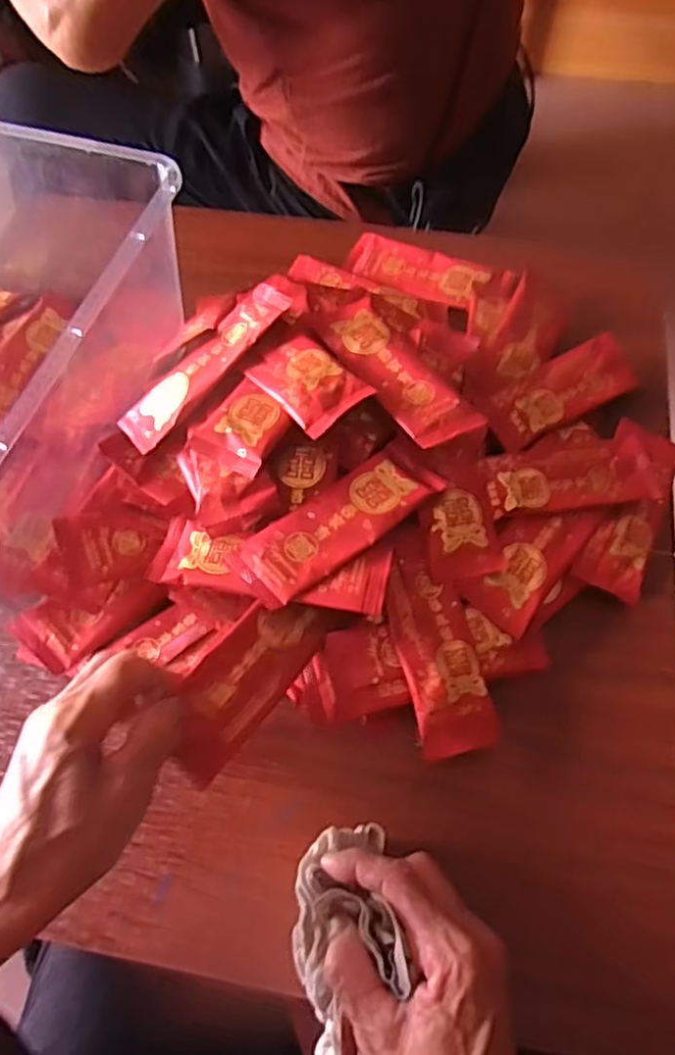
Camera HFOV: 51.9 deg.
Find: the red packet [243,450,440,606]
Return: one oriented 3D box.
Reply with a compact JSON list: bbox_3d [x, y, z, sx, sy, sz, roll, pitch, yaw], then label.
[{"bbox_3d":[0.001,-0.004,0.407,0.127,0.007,0.045,-36,68,-18],"label":"red packet"}]

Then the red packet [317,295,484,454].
[{"bbox_3d":[0.034,-0.100,0.437,0.047,0.006,0.132,-26,61,-19],"label":"red packet"}]

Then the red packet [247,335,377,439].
[{"bbox_3d":[-0.020,-0.090,0.425,0.046,0.009,0.072,-41,60,-11],"label":"red packet"}]

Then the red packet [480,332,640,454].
[{"bbox_3d":[0.162,-0.100,0.497,0.130,0.015,0.048,-29,66,-16],"label":"red packet"}]

